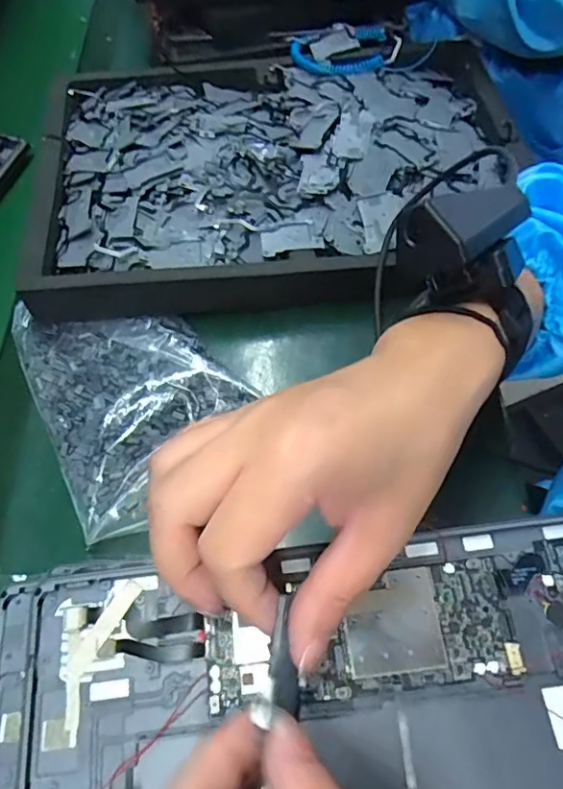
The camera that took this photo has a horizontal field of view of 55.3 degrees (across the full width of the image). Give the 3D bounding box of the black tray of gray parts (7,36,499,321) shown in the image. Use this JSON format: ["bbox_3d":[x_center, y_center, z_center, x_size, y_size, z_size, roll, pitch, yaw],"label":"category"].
[{"bbox_3d":[-0.008,-0.214,0.479,0.402,0.037,0.294,-7,63,0],"label":"black tray of gray parts"}]

